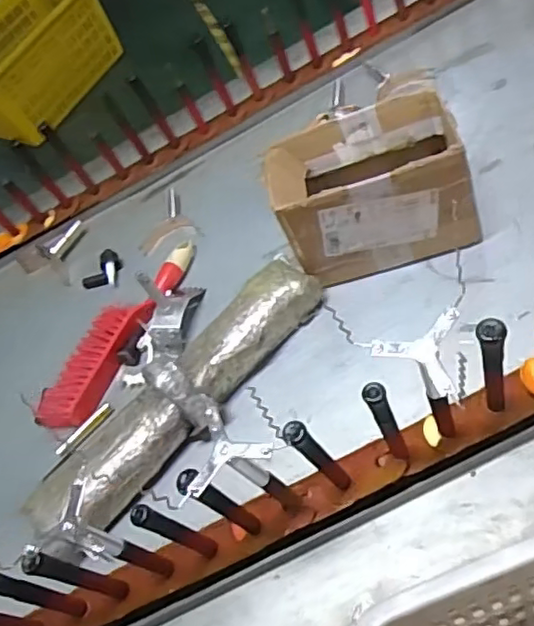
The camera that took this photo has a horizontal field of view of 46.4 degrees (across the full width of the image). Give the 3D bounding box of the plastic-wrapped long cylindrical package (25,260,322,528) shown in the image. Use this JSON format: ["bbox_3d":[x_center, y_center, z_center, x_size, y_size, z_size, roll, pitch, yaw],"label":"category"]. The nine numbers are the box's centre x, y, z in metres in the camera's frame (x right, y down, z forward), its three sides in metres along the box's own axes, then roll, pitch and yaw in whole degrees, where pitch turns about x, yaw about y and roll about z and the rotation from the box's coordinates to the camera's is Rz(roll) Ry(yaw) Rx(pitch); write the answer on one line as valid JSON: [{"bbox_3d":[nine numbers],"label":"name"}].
[{"bbox_3d":[-0.100,0.102,0.741,0.435,0.070,0.105,-44,46,-6],"label":"plastic-wrapped long cylindrical package"}]

